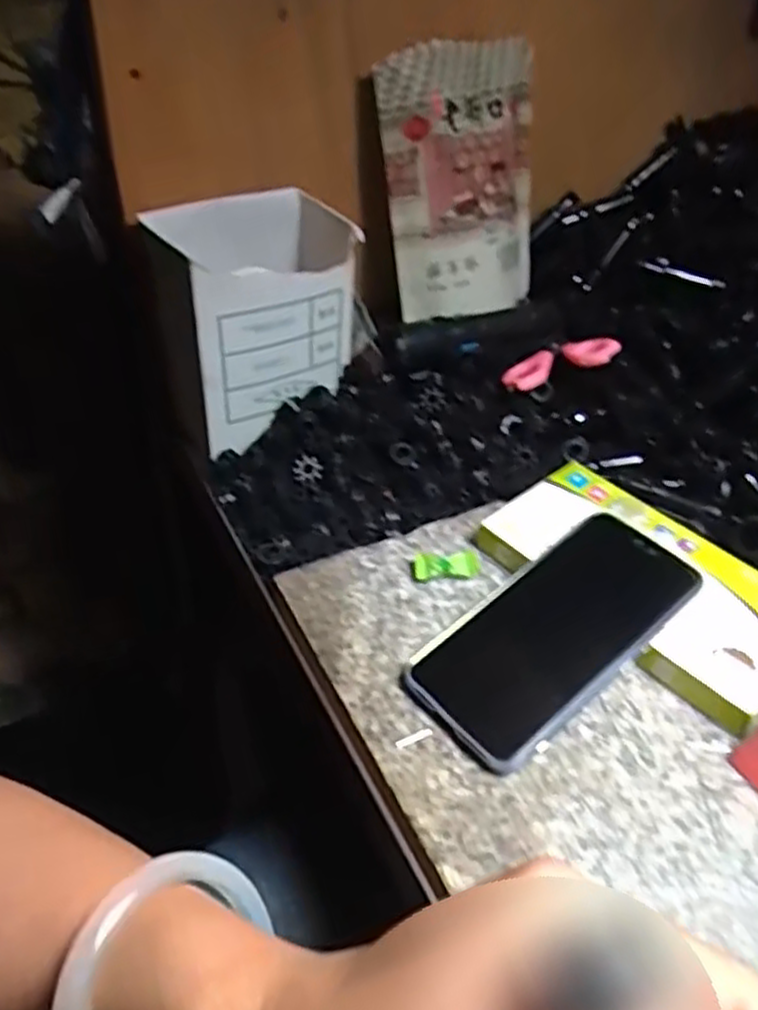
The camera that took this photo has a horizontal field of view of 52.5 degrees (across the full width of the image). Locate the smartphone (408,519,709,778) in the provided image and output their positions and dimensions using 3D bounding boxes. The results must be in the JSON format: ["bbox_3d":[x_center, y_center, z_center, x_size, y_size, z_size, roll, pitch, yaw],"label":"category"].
[{"bbox_3d":[0.092,0.061,0.390,0.156,0.009,0.072,-35,52,-22],"label":"smartphone"}]

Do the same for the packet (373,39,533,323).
[{"bbox_3d":[0.066,-0.232,0.559,0.141,0.179,0.026,-22,28,-30],"label":"packet"}]

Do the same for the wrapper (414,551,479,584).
[{"bbox_3d":[0.039,0.036,0.448,0.041,0.009,0.019,-9,43,-12],"label":"wrapper"}]

